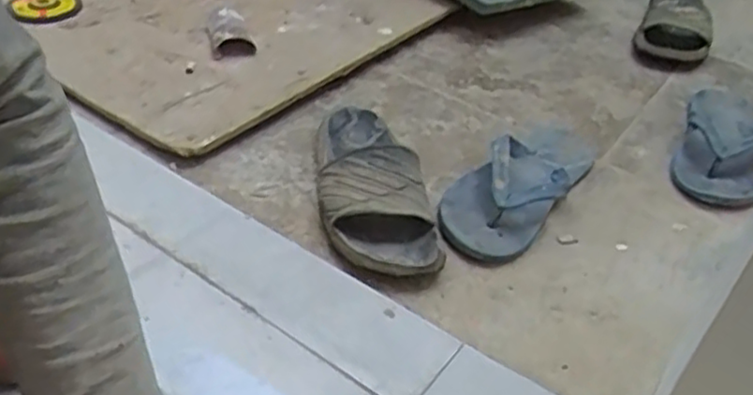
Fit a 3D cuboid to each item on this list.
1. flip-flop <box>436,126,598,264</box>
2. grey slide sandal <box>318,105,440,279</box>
[{"bbox_3d":[0.158,-0.028,0.765,0.107,0.047,0.271,28,43,23],"label":"flip-flop"},{"bbox_3d":[-0.006,-0.026,0.724,0.107,0.071,0.257,-1,40,-10],"label":"grey slide sandal"}]

